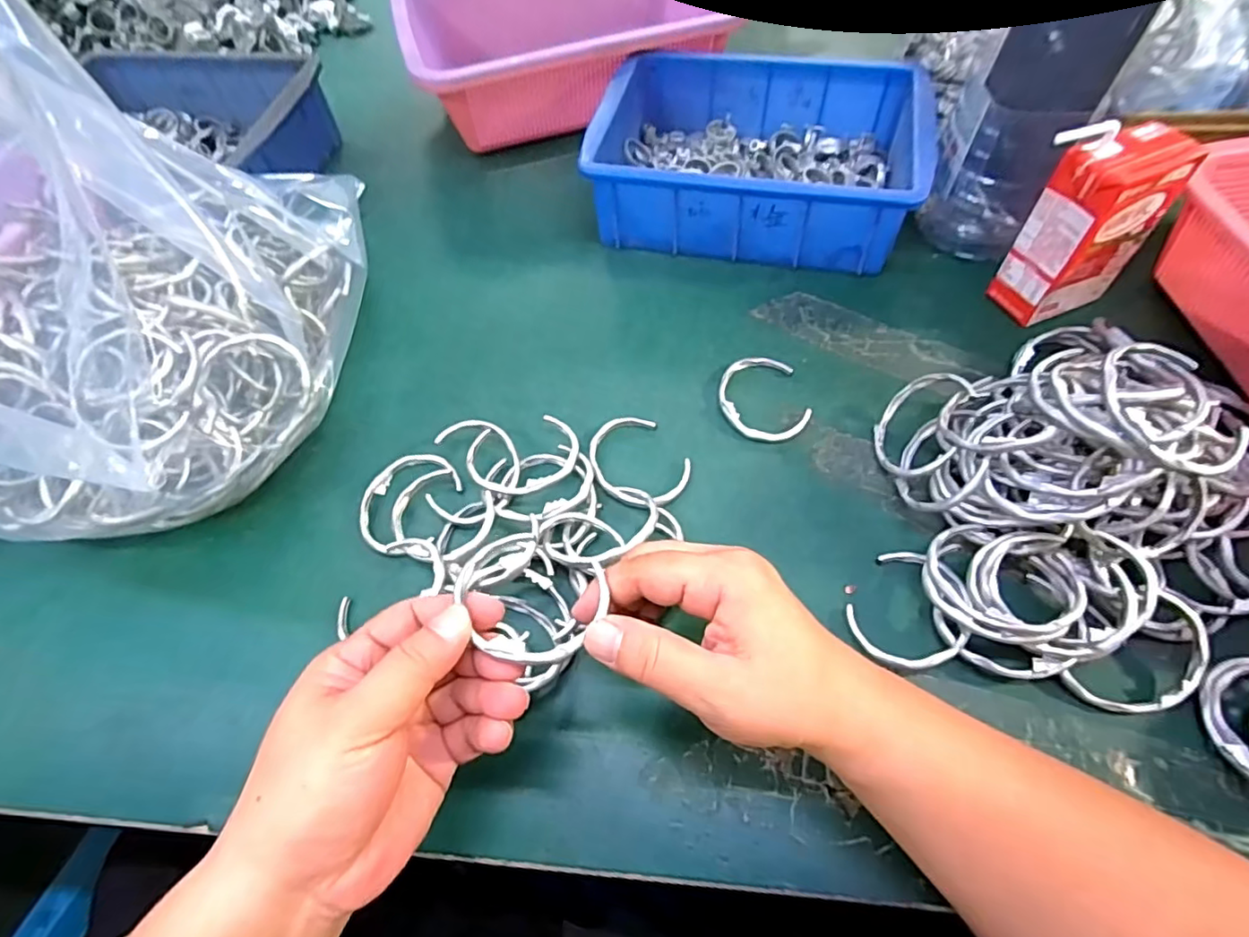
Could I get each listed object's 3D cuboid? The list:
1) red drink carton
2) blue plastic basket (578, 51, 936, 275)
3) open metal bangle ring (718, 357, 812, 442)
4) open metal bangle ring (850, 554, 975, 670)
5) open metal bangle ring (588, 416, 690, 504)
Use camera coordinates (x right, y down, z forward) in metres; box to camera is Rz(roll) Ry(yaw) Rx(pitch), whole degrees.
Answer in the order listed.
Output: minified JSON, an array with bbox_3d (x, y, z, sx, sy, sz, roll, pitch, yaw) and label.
[{"bbox_3d":[0.294,-0.152,0.383,0.075,0.120,0.044,-21,61,-9],"label":"red drink carton"},{"bbox_3d":[0.105,-0.246,0.478,0.234,0.082,0.166,10,60,8],"label":"blue plastic basket"},{"bbox_3d":[0.091,-0.047,0.393,0.053,0.007,0.066,-12,59,-4],"label":"open metal bangle ring"},{"bbox_3d":[0.150,0.074,0.307,0.054,0.014,0.067,33,64,22],"label":"open metal bangle ring"},{"bbox_3d":[0.007,-0.006,0.370,0.054,0.009,0.069,-29,59,-15],"label":"open metal bangle ring"}]

